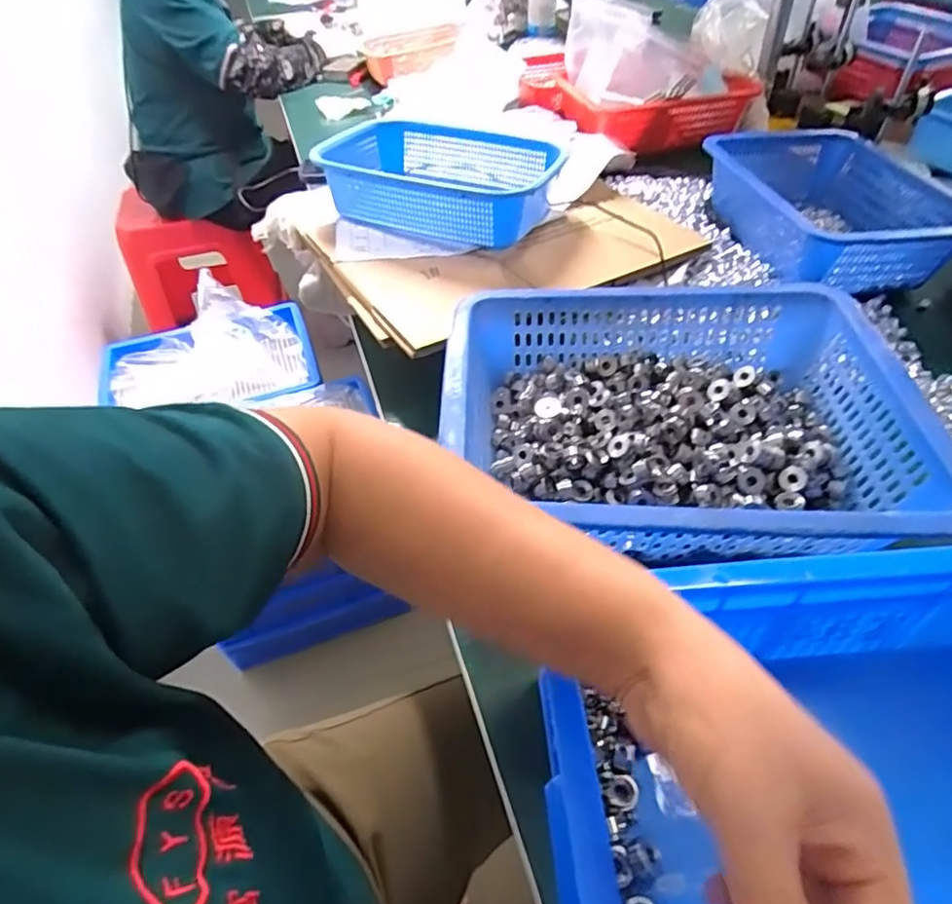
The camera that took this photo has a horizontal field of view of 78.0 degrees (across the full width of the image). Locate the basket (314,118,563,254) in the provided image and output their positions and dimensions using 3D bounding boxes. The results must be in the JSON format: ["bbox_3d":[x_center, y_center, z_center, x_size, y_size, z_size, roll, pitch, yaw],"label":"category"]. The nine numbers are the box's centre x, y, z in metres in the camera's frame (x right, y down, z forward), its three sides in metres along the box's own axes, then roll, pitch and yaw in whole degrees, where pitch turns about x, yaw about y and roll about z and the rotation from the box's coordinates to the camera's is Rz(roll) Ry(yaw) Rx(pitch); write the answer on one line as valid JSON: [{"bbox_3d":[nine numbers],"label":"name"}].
[{"bbox_3d":[-0.040,-0.342,0.735,0.284,0.067,0.193,16,50,16],"label":"basket"}]

